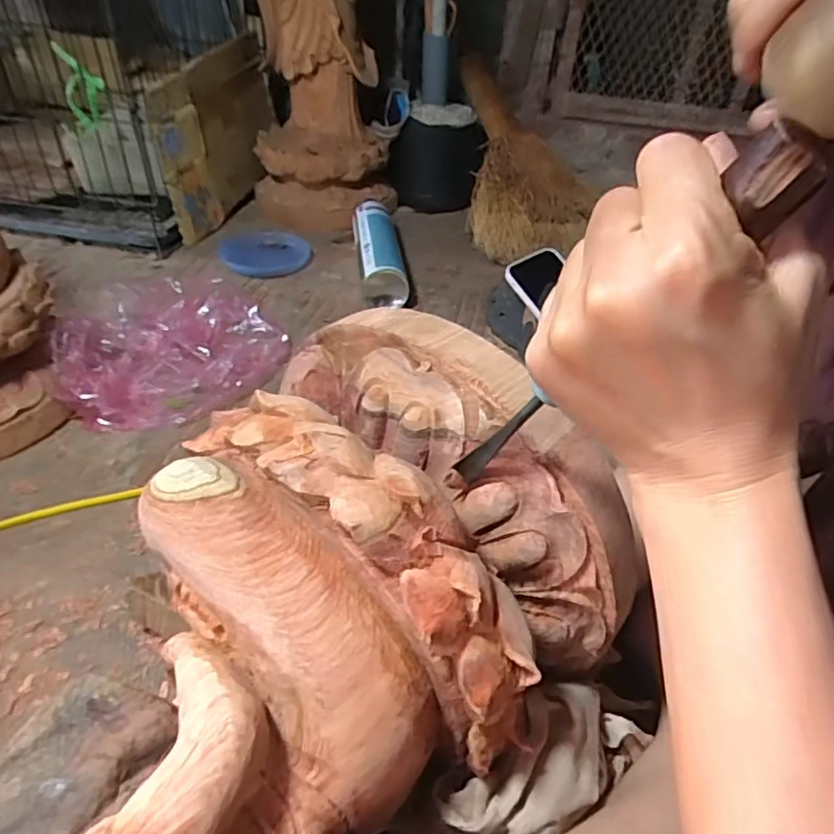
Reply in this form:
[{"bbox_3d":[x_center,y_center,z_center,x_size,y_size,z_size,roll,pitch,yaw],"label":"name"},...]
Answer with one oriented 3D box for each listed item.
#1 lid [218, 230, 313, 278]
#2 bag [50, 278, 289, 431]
[{"bbox_3d":[-0.240,-0.267,0.947,0.142,0.013,0.133,3,41,-2],"label":"lid"},{"bbox_3d":[-0.278,-0.087,0.685,0.231,0.075,0.215,2,41,-3],"label":"bag"}]

